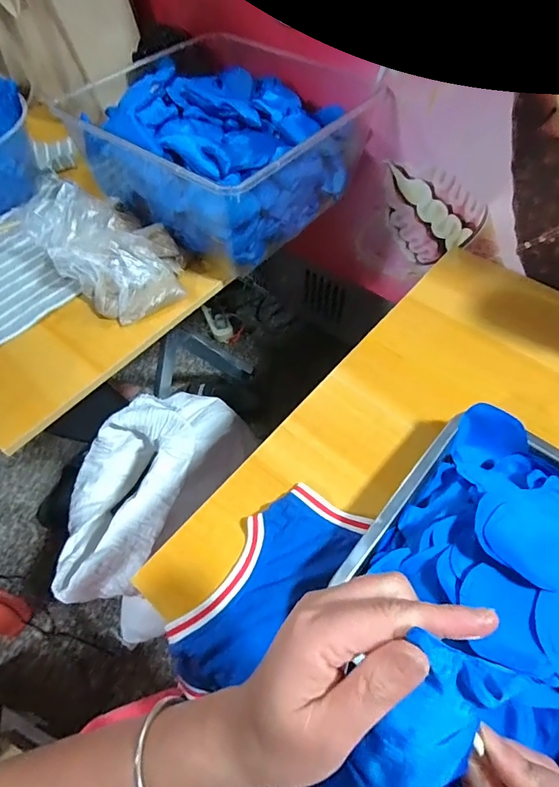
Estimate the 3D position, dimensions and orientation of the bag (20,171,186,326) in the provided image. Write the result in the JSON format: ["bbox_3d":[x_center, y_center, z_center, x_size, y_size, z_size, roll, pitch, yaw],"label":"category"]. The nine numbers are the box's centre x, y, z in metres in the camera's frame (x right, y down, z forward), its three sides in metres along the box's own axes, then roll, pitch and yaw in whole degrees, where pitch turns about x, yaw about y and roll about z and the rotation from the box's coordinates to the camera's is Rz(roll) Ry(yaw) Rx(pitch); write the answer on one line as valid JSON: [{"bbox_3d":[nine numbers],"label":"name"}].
[{"bbox_3d":[-0.208,-0.182,0.537,0.203,0.082,0.131,39,67,24],"label":"bag"}]

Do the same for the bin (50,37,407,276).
[{"bbox_3d":[-0.049,-0.344,0.604,0.296,0.122,0.340,33,64,21],"label":"bin"}]

